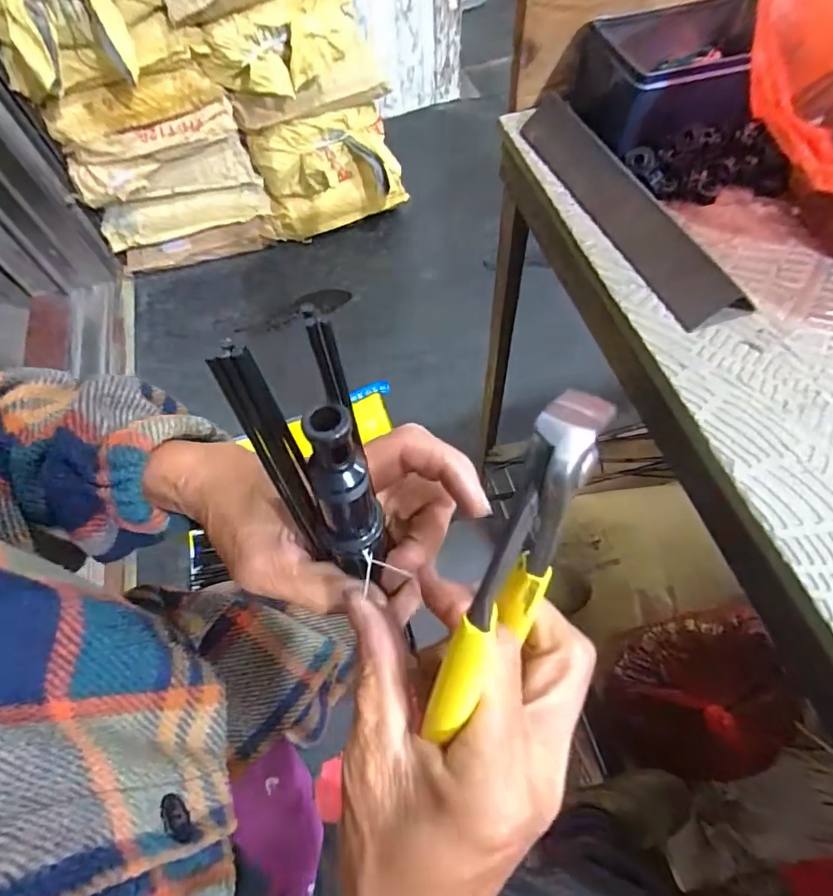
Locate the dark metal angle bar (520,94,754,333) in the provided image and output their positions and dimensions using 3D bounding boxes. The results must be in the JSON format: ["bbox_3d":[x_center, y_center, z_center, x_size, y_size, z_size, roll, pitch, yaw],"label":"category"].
[{"bbox_3d":[0.149,-0.183,0.355,0.041,0.032,0.231,-21,63,-8],"label":"dark metal angle bar"}]

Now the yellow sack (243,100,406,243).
[{"bbox_3d":[-0.243,-0.774,1.416,0.396,0.281,0.179,-14,62,-5],"label":"yellow sack"}]

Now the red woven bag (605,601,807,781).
[{"bbox_3d":[0.443,0.379,0.770,0.265,0.071,0.236,-6,62,-1],"label":"red woven bag"}]

